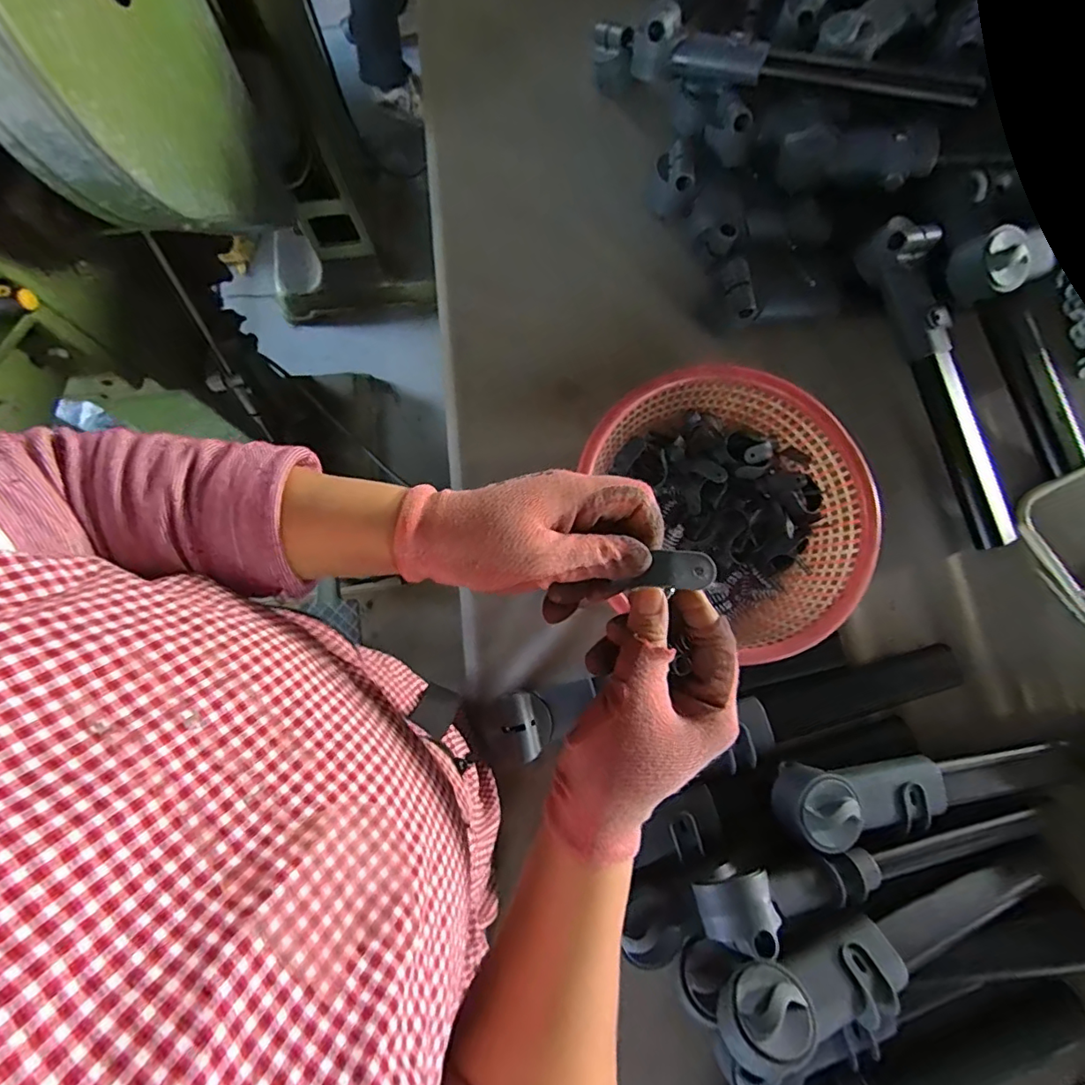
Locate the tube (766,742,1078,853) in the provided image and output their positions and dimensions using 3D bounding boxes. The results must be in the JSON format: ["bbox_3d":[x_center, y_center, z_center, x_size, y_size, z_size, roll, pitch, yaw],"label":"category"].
[{"bbox_3d":[0.388,0.247,0.532,0.352,0.046,0.070,0,76,-15],"label":"tube"}]

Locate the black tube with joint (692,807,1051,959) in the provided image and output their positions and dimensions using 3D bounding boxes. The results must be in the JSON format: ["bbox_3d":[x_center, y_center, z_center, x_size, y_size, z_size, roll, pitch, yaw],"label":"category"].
[{"bbox_3d":[0.323,0.304,0.502,0.381,0.049,0.058,-5,79,-15],"label":"black tube with joint"}]

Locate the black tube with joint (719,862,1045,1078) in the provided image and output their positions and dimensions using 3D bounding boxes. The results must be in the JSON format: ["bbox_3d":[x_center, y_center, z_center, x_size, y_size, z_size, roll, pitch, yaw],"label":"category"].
[{"bbox_3d":[0.316,0.362,0.474,0.360,0.067,0.069,-8,79,-20],"label":"black tube with joint"}]

